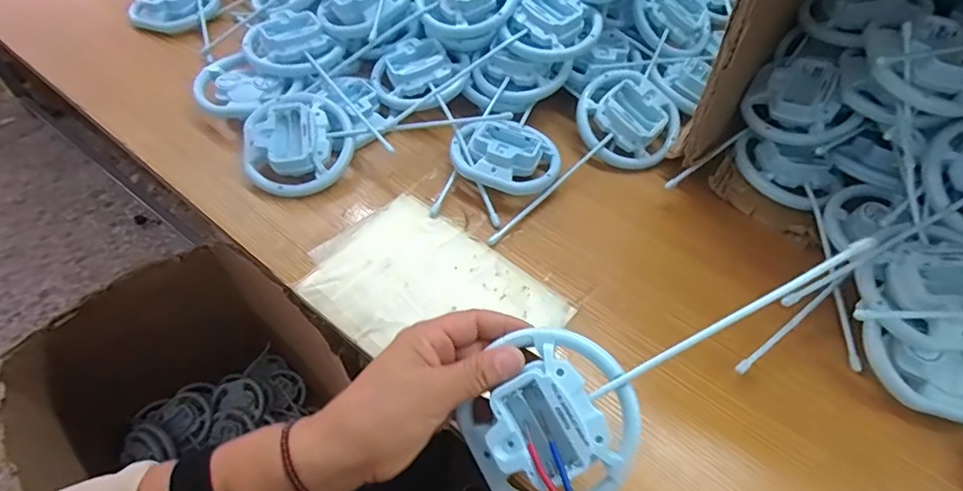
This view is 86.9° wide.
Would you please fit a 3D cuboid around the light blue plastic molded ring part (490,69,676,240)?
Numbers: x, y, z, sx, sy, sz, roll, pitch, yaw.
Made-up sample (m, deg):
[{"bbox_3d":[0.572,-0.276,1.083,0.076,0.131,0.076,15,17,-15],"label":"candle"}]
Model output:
[{"bbox_3d":[0.093,-0.079,0.488,0.096,0.046,0.242,40,73,23],"label":"light blue plastic molded ring part"}]

